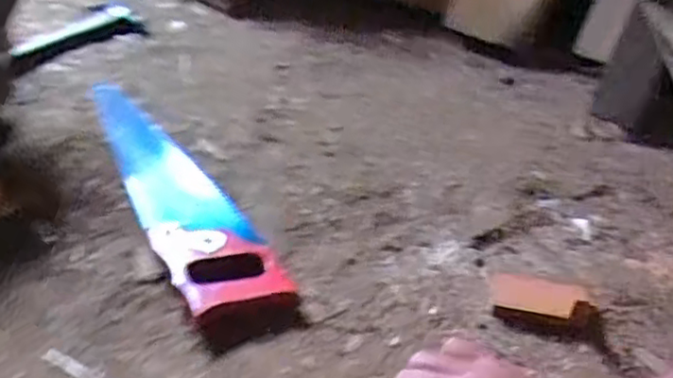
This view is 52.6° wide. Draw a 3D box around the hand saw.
[{"bbox_3d":[-0.177,-0.017,0.716,0.093,0.026,0.424,-18,43,-24],"label":"hand saw"}]

